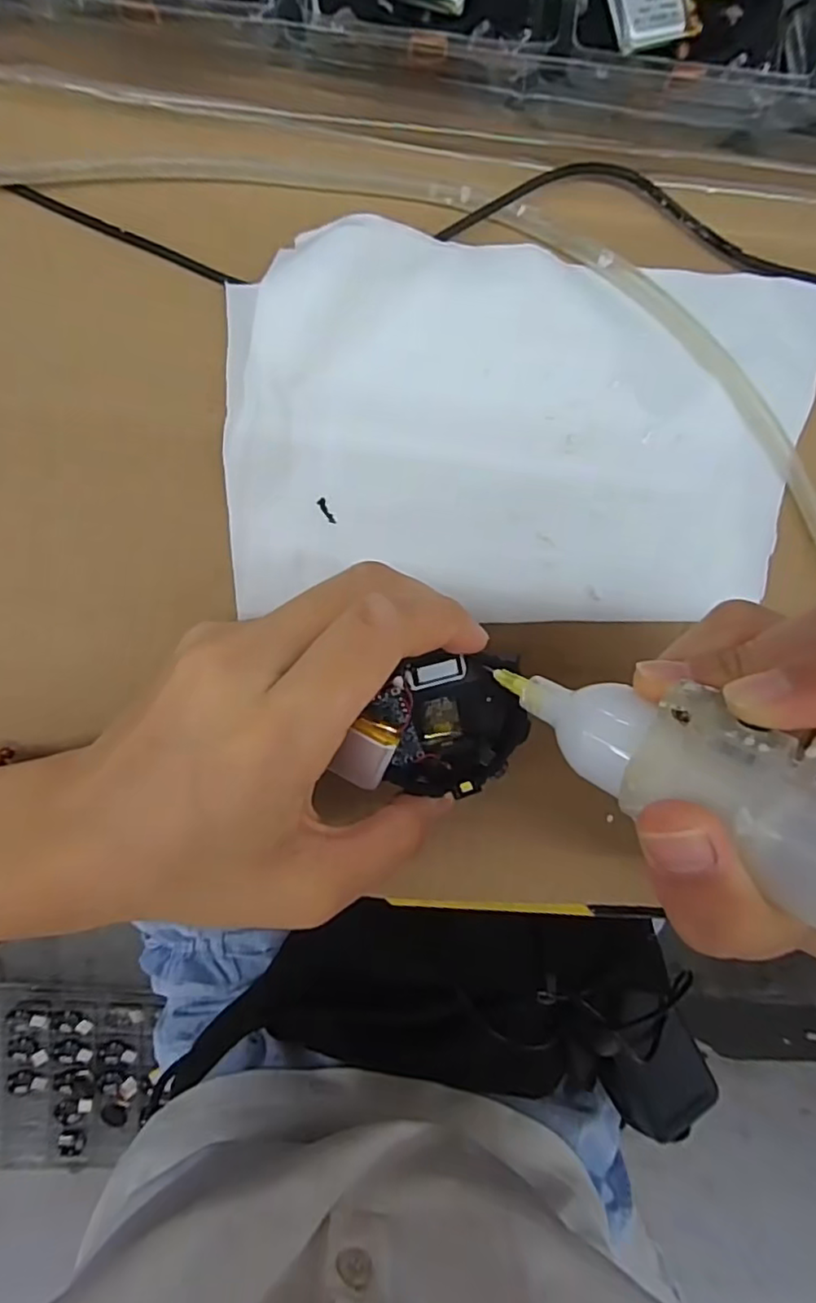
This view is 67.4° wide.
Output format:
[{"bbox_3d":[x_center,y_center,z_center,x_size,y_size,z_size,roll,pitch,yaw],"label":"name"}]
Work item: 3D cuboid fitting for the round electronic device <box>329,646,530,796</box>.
[{"bbox_3d":[0.009,0.023,0.183,0.057,0.019,0.042,-1,95,-6],"label":"round electronic device"}]

